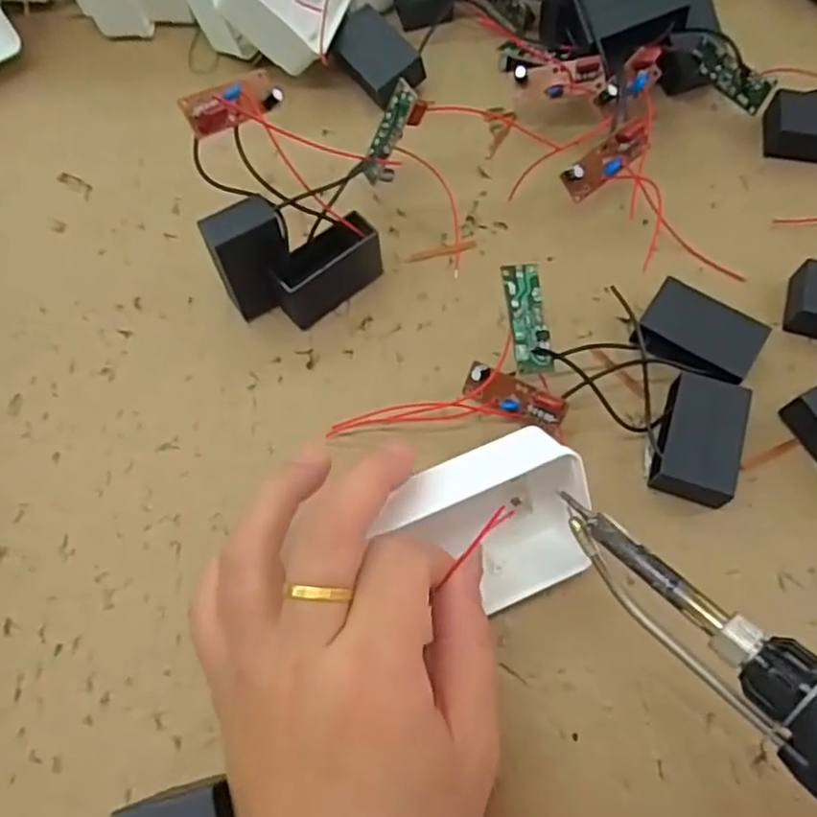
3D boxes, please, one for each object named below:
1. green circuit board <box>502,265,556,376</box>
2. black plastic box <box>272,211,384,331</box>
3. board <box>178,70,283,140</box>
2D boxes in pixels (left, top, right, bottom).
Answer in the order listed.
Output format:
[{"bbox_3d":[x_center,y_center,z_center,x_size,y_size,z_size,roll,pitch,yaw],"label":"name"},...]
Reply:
[{"bbox_3d":[0.047,-0.035,0.261,0.015,0.004,0.043,-7,81,-2],"label":"green circuit board"},{"bbox_3d":[-0.034,-0.060,0.292,0.048,0.032,0.019,-40,73,-15],"label":"black plastic box"},{"bbox_3d":[-0.070,-0.119,0.263,0.014,0.012,0.042,39,57,15],"label":"board"}]

